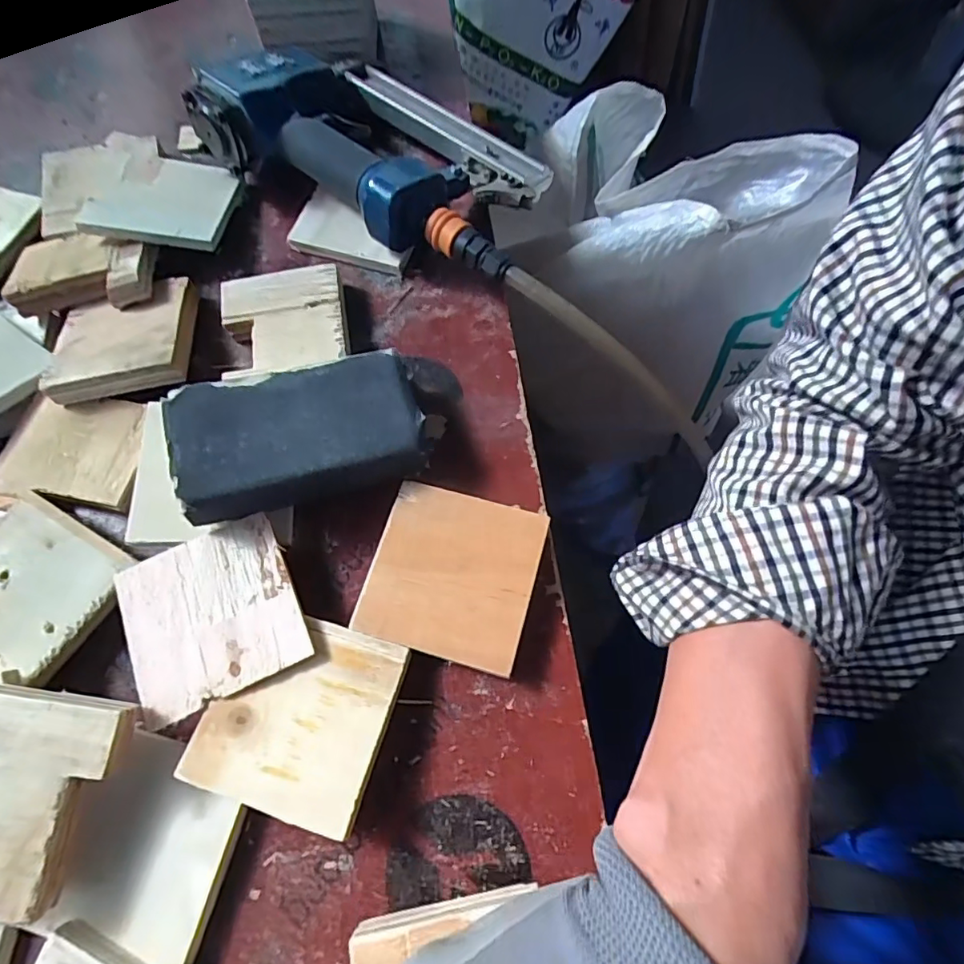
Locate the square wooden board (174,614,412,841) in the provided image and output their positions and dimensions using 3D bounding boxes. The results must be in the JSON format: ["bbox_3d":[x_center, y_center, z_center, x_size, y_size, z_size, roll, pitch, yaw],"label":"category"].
[{"bbox_3d":[-0.092,0.114,0.268,0.086,0.007,0.088,15,71,7],"label":"square wooden board"}]

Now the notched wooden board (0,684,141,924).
[{"bbox_3d":[-0.215,0.143,0.243,0.088,0.009,0.090,8,77,-1],"label":"notched wooden board"}]

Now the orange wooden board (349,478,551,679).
[{"bbox_3d":[-0.016,0.052,0.306,0.088,0.018,0.090,14,71,7],"label":"orange wooden board"}]

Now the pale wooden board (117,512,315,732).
[{"bbox_3d":[-0.145,0.069,0.287,0.087,0.007,0.088,-26,71,-7],"label":"pale wooden board"}]

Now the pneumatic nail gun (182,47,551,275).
[{"bbox_3d":[-0.073,-0.249,0.403,0.250,0.075,0.136,29,74,12],"label":"pneumatic nail gun"}]

